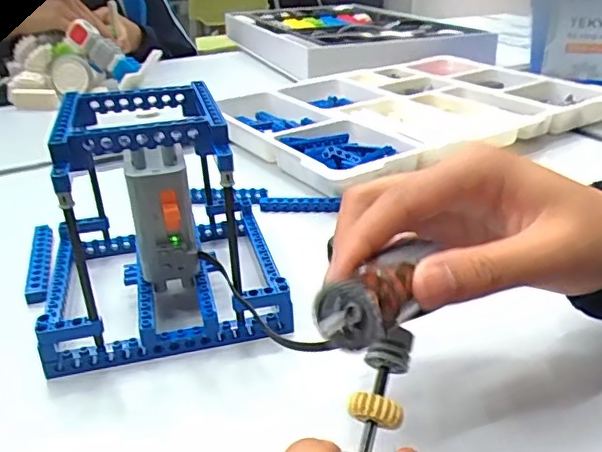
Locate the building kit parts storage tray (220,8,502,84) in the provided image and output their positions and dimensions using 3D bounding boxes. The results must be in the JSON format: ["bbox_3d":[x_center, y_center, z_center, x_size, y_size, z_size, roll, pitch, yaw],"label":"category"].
[{"bbox_3d":[0.085,-0.321,0.971,0.311,0.053,0.538,-11,25,-13],"label":"building kit parts storage tray"}]

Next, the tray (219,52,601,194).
[{"bbox_3d":[0.110,-0.125,0.627,0.385,0.035,0.267,-17,30,-28],"label":"tray"}]

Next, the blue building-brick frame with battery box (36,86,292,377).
[{"bbox_3d":[-0.084,-0.014,0.336,0.131,0.120,0.134,-9,28,-13],"label":"blue building-brick frame with battery box"}]

